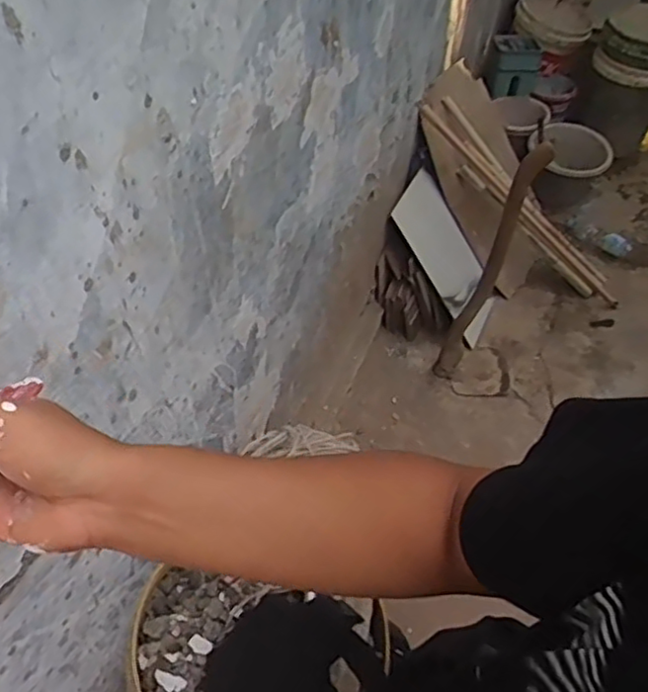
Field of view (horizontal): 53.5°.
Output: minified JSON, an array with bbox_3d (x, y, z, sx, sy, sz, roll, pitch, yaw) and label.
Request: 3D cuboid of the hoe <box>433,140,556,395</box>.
[{"bbox_3d":[0.446,-0.173,1.641,0.214,0.768,0.186,13,51,10],"label":"hoe"}]

